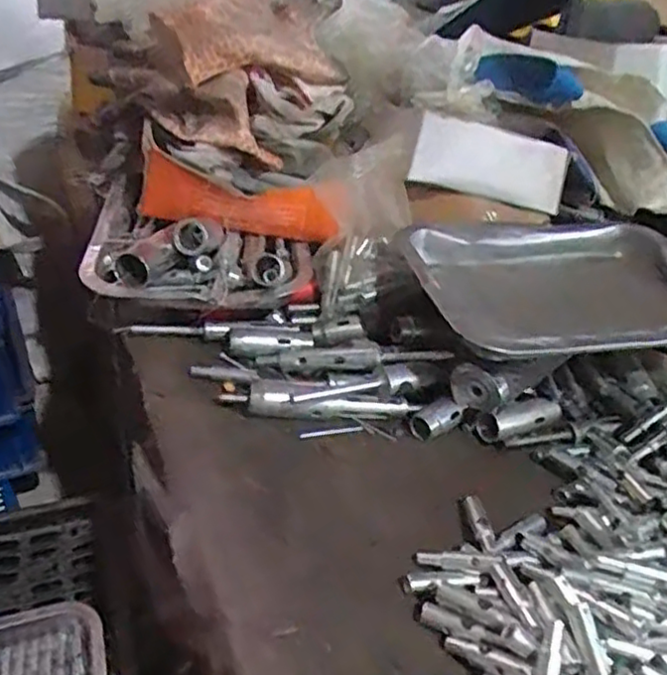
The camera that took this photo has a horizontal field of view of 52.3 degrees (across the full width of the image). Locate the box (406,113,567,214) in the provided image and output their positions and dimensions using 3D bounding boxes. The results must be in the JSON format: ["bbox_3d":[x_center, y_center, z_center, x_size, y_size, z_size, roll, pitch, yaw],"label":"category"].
[{"bbox_3d":[0.150,-0.158,0.625,0.180,0.065,0.019,8,34,-28],"label":"box"}]

